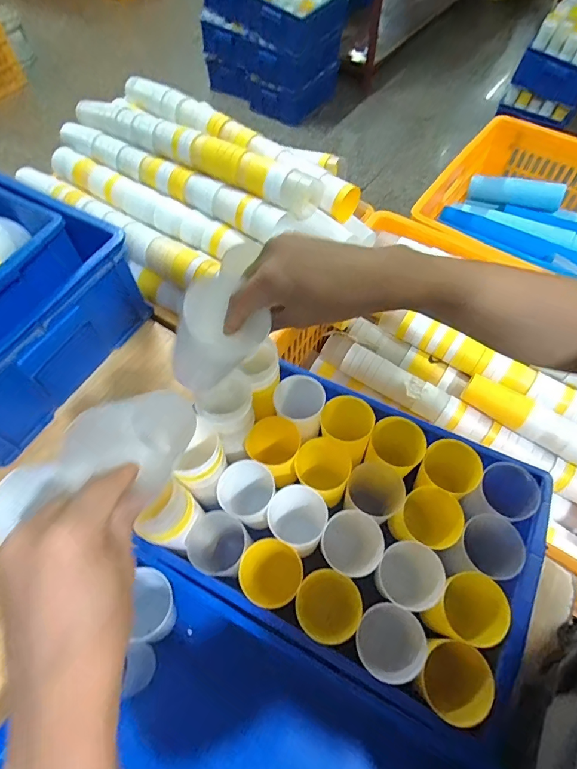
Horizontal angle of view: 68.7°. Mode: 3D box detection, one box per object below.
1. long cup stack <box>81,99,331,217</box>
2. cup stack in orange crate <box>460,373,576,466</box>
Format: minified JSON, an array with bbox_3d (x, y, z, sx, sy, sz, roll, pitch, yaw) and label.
[{"bbox_3d":[-0.209,-0.450,0.783,0.606,0.072,0.067,32,66,17],"label":"long cup stack"},{"bbox_3d":[0.448,0.079,0.708,0.315,0.062,0.060,32,66,17],"label":"cup stack in orange crate"}]

